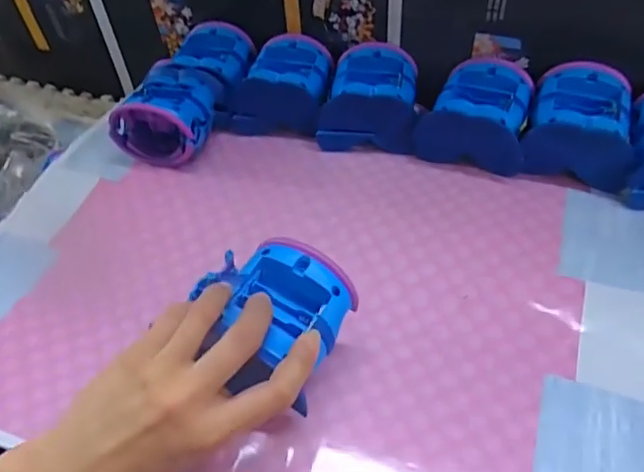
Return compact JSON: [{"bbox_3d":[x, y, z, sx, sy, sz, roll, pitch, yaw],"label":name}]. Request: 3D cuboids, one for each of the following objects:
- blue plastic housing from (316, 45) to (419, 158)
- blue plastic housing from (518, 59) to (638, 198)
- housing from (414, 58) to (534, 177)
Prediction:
[{"bbox_3d":[0.050,-0.132,0.545,0.088,0.054,0.098,8,49,11],"label":"blue plastic housing"},{"bbox_3d":[0.224,-0.096,0.493,0.088,0.063,0.088,13,50,14],"label":"blue plastic housing"},{"bbox_3d":[0.142,-0.112,0.516,0.094,0.059,0.090,15,51,16],"label":"housing"}]

